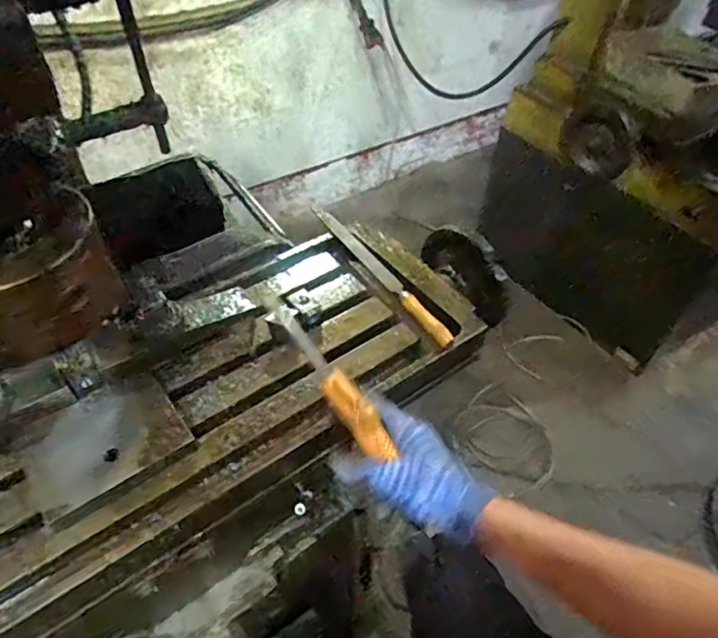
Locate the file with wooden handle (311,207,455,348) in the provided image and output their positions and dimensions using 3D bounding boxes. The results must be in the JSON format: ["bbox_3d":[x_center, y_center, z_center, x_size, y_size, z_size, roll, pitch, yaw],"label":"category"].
[{"bbox_3d":[0.025,-0.062,0.668,0.027,0.021,0.269,-25,54,-25],"label":"file with wooden handle"}]

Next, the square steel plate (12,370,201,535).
[{"bbox_3d":[-0.225,0.108,0.490,0.129,0.021,0.102,-27,55,-26],"label":"square steel plate"}]

